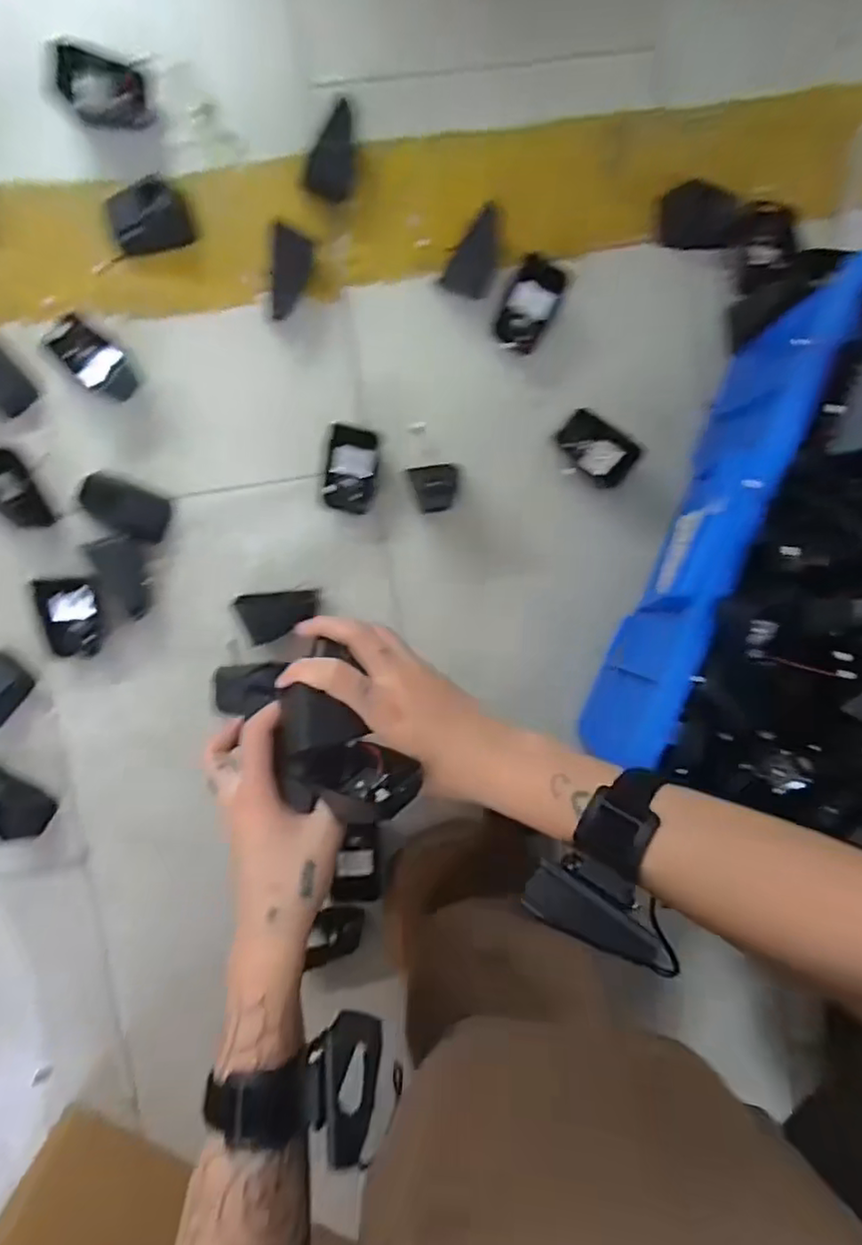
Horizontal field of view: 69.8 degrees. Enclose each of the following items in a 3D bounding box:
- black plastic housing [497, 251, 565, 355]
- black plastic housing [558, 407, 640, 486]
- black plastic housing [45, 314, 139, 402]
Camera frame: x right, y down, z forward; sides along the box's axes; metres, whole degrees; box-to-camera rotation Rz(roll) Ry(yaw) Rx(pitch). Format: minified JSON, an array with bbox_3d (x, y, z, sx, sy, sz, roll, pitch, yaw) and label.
[{"bbox_3d":[0.080,-0.255,0.501,0.040,0.018,0.067,26,91,-5],"label":"black plastic housing"},{"bbox_3d":[0.137,-0.145,0.515,0.063,0.024,0.038,39,89,-5],"label":"black plastic housing"},{"bbox_3d":[-0.269,-0.209,0.492,0.067,0.029,0.037,38,90,-5],"label":"black plastic housing"}]

